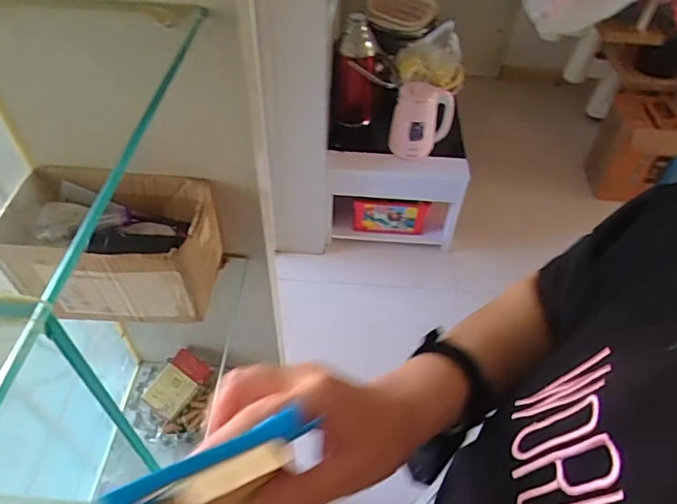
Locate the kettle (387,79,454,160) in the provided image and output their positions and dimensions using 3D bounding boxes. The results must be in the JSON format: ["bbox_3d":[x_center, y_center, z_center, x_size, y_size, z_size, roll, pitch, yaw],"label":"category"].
[{"bbox_3d":[0.256,-0.414,1.544,0.187,0.191,0.116,6,49,3],"label":"kettle"}]

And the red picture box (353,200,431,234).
[{"bbox_3d":[0.176,-0.119,1.717,0.248,0.150,0.017,4,49,1],"label":"red picture box"}]

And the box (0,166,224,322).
[{"bbox_3d":[-0.225,-0.006,0.504,0.190,0.100,0.109,2,49,0],"label":"box"}]

